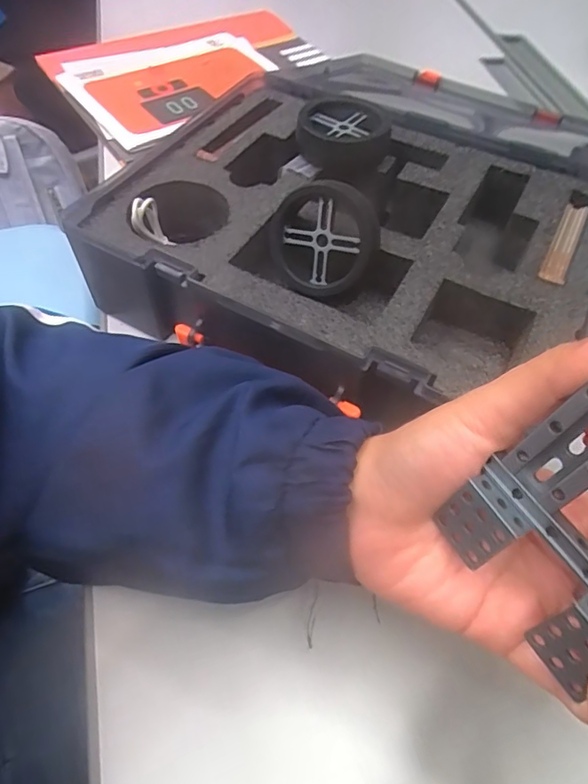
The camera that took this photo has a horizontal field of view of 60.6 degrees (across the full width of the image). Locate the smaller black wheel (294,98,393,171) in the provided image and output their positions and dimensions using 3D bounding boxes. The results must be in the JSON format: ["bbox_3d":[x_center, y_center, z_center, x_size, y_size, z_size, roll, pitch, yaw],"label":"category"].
[{"bbox_3d":[0.037,-0.182,0.353,0.060,0.024,0.071,26,59,14],"label":"smaller black wheel"}]

